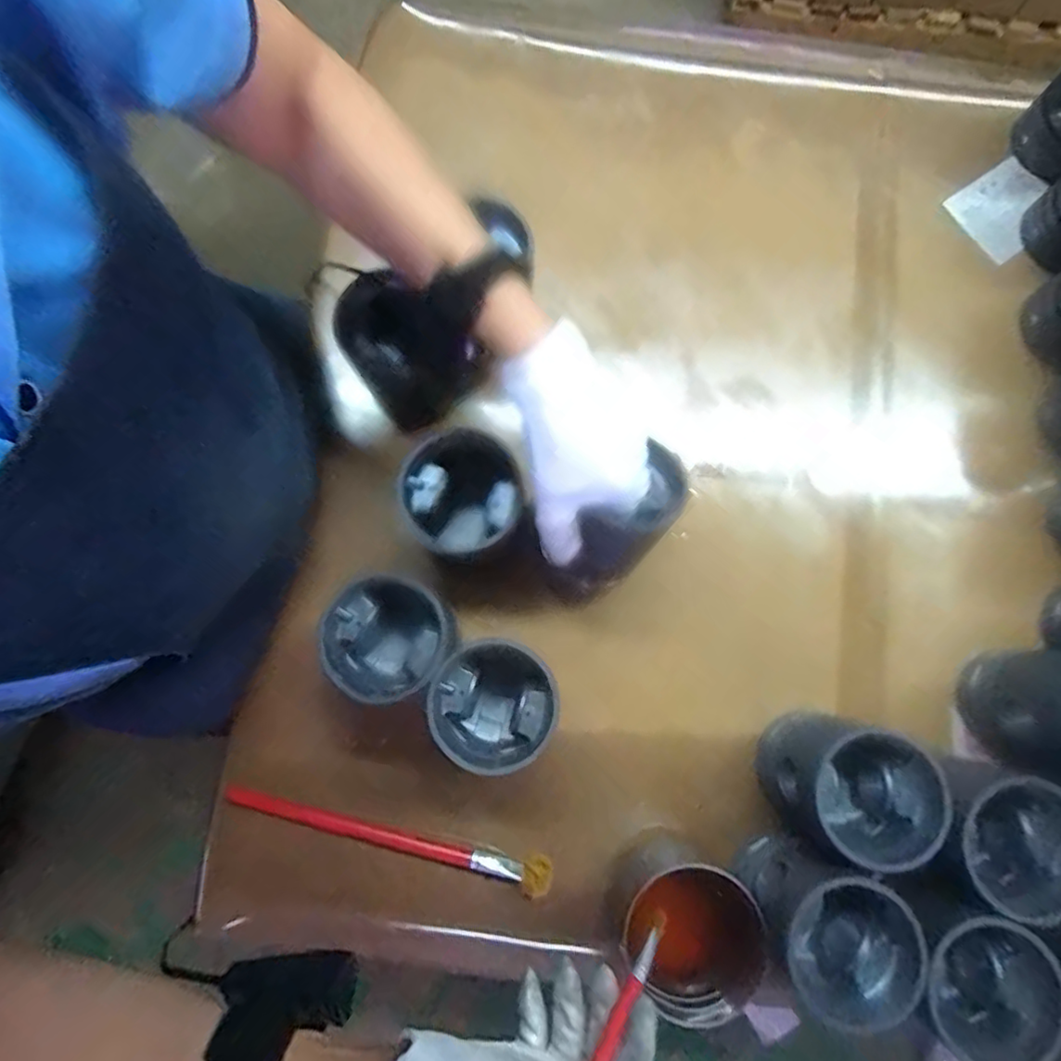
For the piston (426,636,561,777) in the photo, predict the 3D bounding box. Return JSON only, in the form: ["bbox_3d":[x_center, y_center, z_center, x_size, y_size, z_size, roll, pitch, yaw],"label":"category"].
[{"bbox_3d":[-0.025,0.133,0.467,0.088,0.110,0.086,0,78,1],"label":"piston"}]

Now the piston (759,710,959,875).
[{"bbox_3d":[0.237,0.188,0.447,0.098,0.096,0.091,0,78,1],"label":"piston"}]

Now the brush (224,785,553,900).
[{"bbox_3d":[-0.117,0.251,0.488,0.270,0.015,0.025,12,78,4],"label":"brush"}]

